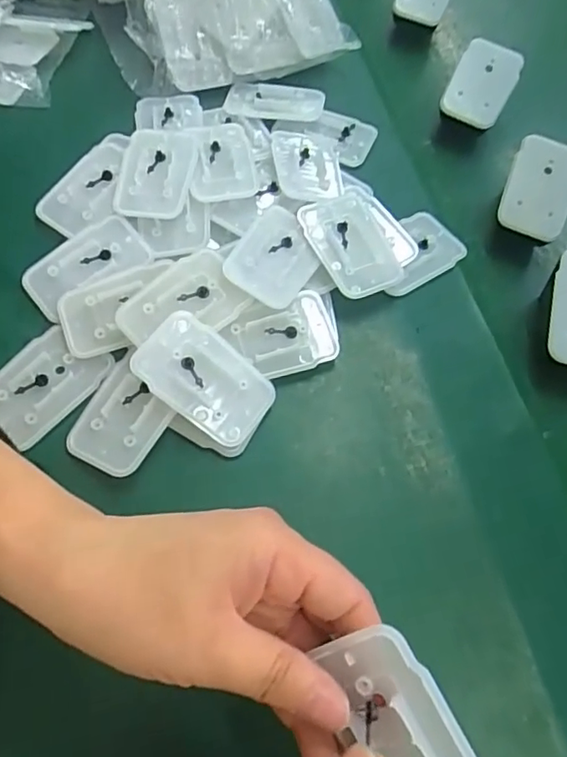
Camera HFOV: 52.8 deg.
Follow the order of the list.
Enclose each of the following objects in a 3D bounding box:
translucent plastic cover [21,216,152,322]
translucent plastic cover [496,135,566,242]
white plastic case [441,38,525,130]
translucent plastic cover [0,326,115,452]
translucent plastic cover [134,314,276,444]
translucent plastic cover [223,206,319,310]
[{"bbox_3d":[-0.113,-0.066,0.324,0.068,0.005,0.039,-32,69,-15],"label":"translucent plastic cover"},{"bbox_3d":[0.163,-0.121,0.361,0.043,0.005,0.064,22,84,1],"label":"translucent plastic cover"},{"bbox_3d":[0.139,-0.207,0.402,0.042,0.008,0.060,28,87,5],"label":"white plastic case"},{"bbox_3d":[-0.125,0.002,0.296,0.045,0.008,0.060,34,69,14],"label":"translucent plastic cover"},{"bbox_3d":[-0.040,0.000,0.293,0.070,0.004,0.044,39,72,-6],"label":"translucent plastic cover"},{"bbox_3d":[-0.004,-0.071,0.324,0.043,0.010,0.061,28,67,12],"label":"translucent plastic cover"}]

